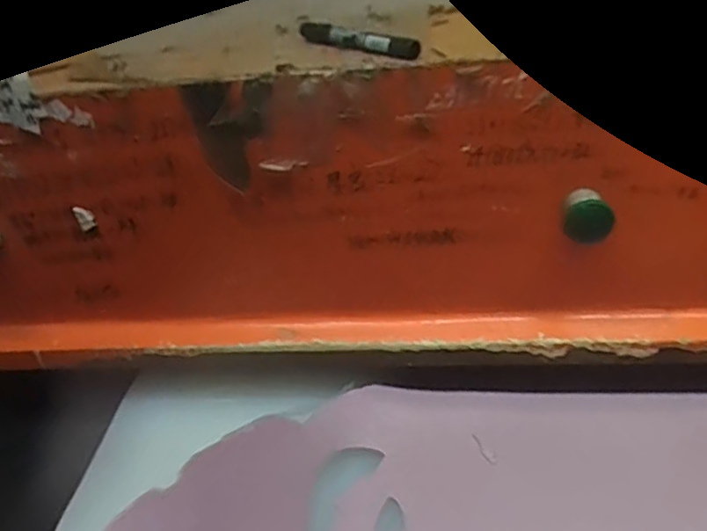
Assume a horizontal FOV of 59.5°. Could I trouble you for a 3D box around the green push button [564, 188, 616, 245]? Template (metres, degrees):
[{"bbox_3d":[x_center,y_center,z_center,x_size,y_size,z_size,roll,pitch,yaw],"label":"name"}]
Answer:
[{"bbox_3d":[0.172,-0.034,0.453,0.033,0.036,0.025,8,35,17],"label":"green push button"}]

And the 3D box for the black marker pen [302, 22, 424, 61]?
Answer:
[{"bbox_3d":[0.002,-0.169,0.461,0.018,0.014,0.115,-27,40,-32],"label":"black marker pen"}]

